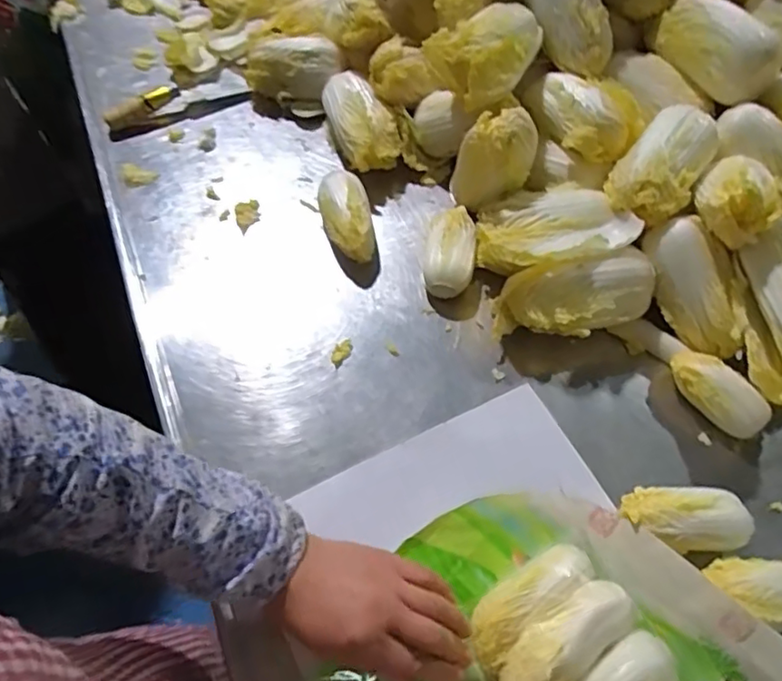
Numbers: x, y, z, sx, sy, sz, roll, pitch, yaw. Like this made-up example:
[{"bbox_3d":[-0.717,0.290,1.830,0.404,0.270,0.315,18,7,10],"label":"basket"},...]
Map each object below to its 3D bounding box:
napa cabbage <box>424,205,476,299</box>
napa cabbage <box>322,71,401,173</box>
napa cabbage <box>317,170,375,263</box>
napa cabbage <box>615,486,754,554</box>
[{"bbox_3d":[0.061,-0.091,0.646,0.051,0.043,0.100,4,58,1],"label":"napa cabbage"},{"bbox_3d":[-0.036,-0.256,0.737,0.071,0.064,0.132,-19,61,-12],"label":"napa cabbage"},{"bbox_3d":[-0.048,-0.132,0.666,0.052,0.049,0.111,-11,59,-8],"label":"napa cabbage"},{"bbox_3d":[0.234,0.150,0.503,0.099,0.049,0.046,2,58,0],"label":"napa cabbage"}]

